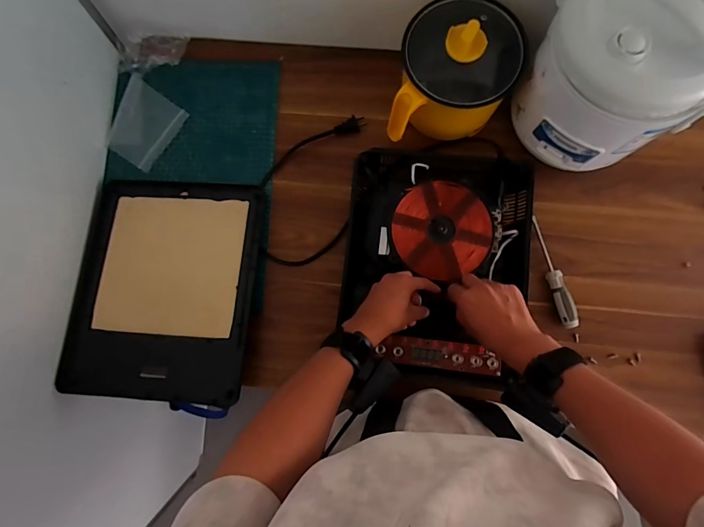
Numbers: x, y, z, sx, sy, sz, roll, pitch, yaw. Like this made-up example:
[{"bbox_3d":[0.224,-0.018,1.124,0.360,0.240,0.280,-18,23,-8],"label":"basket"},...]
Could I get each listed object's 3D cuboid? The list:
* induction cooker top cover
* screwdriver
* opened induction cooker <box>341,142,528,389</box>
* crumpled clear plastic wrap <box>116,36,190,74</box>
[{"bbox_3d":[-0.301,0.036,0.603,0.287,0.041,0.350,3,82,3],"label":"induction cooker top cover"},{"bbox_3d":[0.316,0.012,0.586,0.024,0.022,0.178,-13,81,1],"label":"screwdriver"},{"bbox_3d":[0.128,-0.005,0.582,0.272,0.056,0.352,5,82,3],"label":"opened induction cooker"},{"bbox_3d":[-0.356,-0.377,0.671,0.123,0.024,0.061,-12,81,1],"label":"crumpled clear plastic wrap"}]

